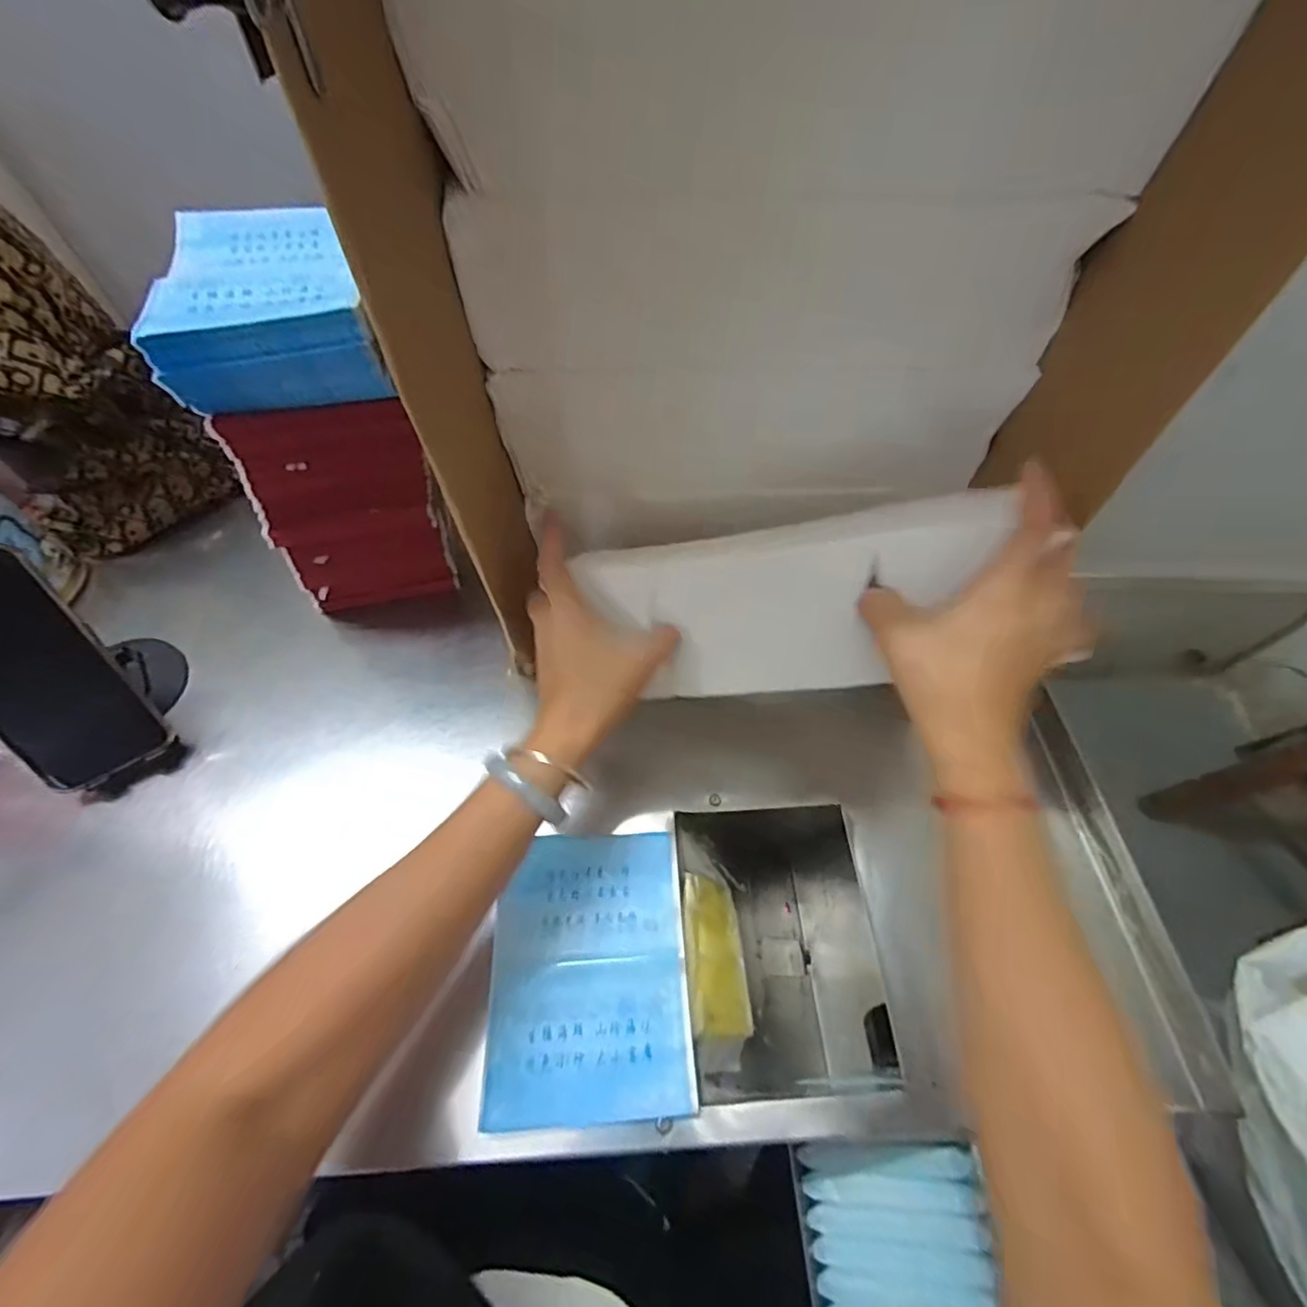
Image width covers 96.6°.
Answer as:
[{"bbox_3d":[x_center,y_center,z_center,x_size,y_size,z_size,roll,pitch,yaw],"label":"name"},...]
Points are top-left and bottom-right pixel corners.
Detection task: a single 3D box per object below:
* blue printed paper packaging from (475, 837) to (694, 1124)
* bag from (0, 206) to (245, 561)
[{"bbox_3d":[-0.041,0.201,0.375,0.119,0.011,0.159,-3,58,-3],"label":"blue printed paper packaging"},{"bbox_3d":[-0.534,-0.235,0.488,0.170,0.285,0.144,34,63,19],"label":"bag"}]

